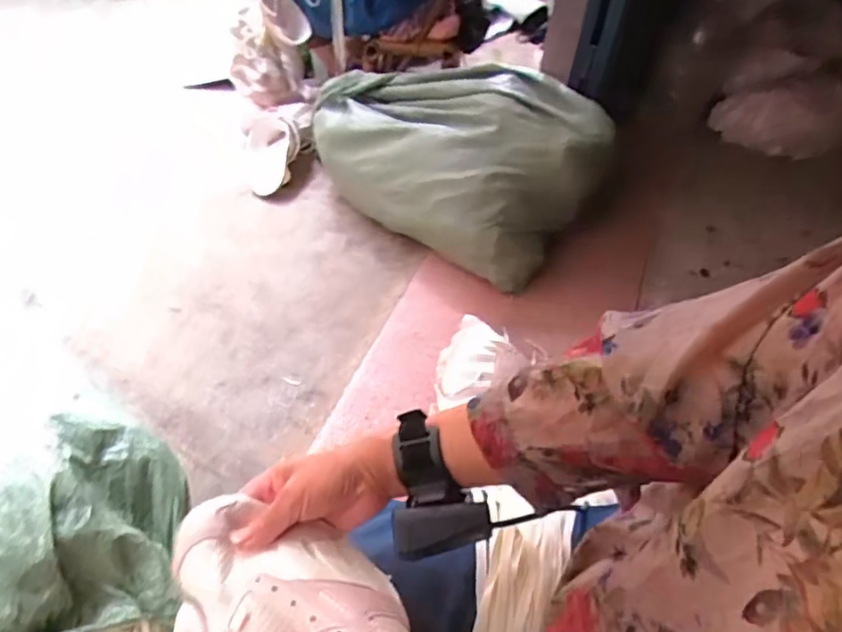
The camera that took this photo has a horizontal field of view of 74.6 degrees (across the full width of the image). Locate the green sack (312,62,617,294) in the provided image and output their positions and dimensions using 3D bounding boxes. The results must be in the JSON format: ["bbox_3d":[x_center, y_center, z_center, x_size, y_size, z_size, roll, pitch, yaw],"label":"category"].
[{"bbox_3d":[0.062,-0.410,1.330,0.676,0.304,0.391,32,54,22],"label":"green sack"}]

